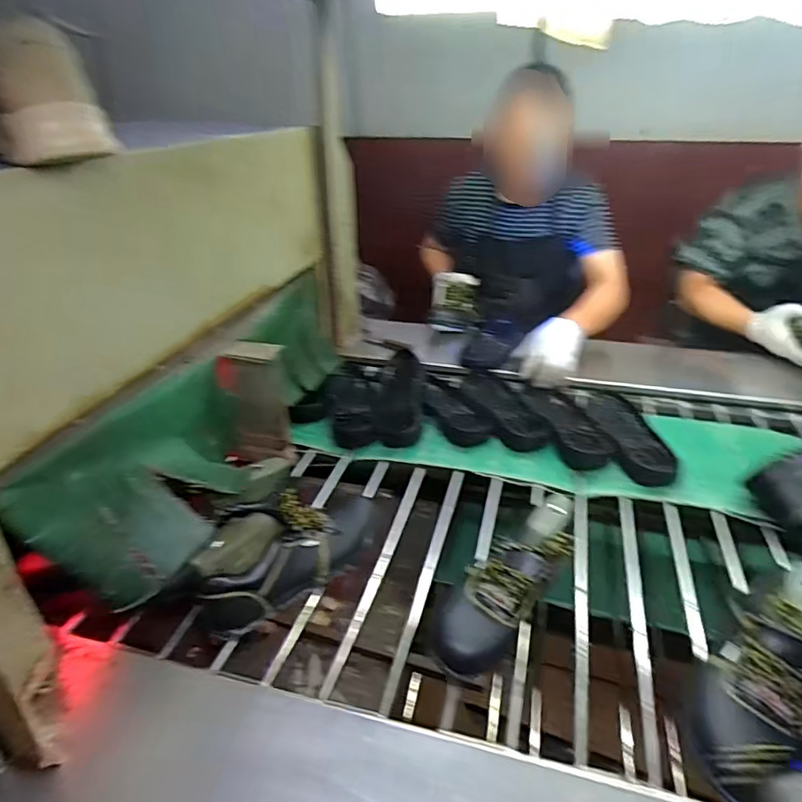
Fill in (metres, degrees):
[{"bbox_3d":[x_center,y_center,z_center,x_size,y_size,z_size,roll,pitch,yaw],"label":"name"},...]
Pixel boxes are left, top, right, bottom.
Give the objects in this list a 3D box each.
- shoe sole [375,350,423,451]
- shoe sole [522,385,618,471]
[{"bbox_3d":[-0.001,-0.013,1.088,0.090,0.068,0.248,2,32,3],"label":"shoe sole"},{"bbox_3d":[0.314,0.038,1.044,0.105,0.036,0.260,-4,32,-6],"label":"shoe sole"}]

